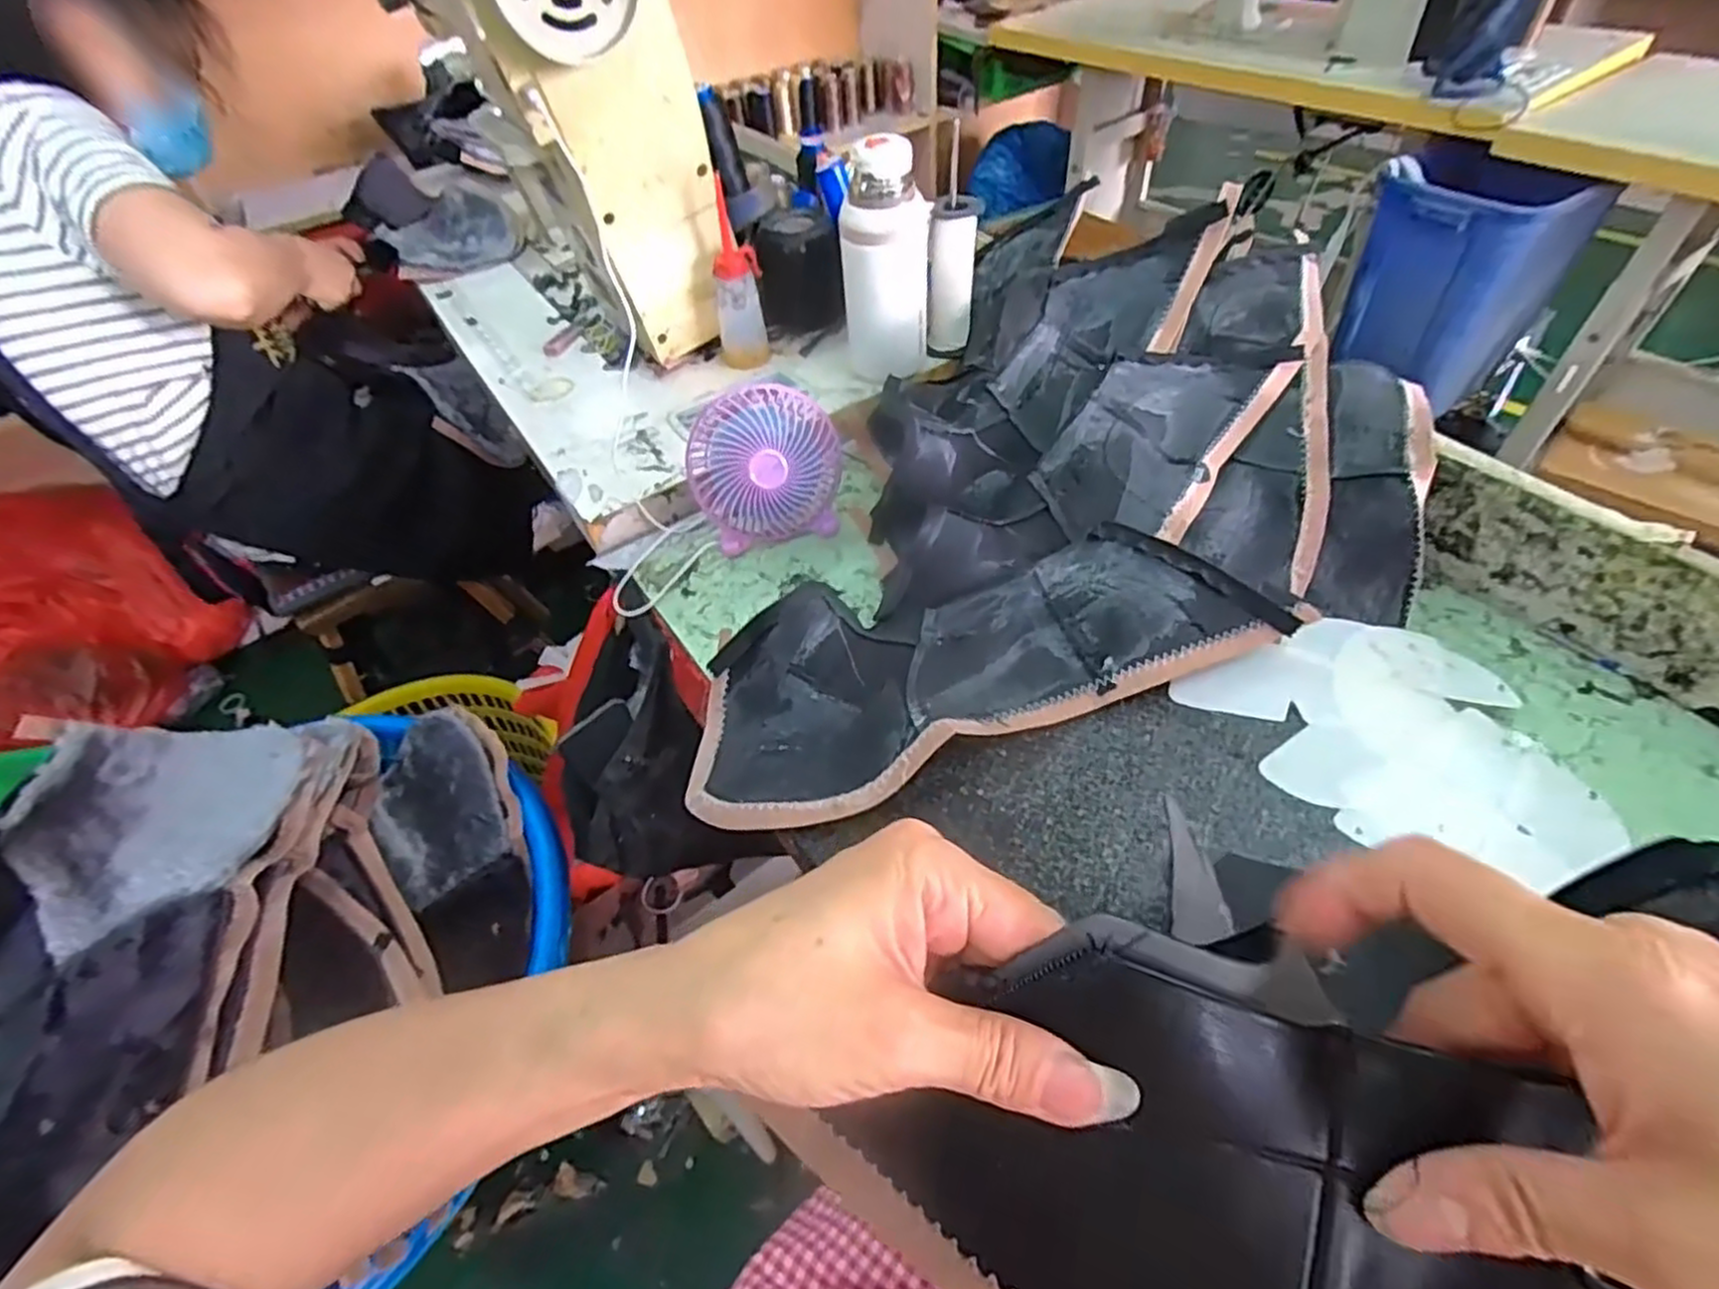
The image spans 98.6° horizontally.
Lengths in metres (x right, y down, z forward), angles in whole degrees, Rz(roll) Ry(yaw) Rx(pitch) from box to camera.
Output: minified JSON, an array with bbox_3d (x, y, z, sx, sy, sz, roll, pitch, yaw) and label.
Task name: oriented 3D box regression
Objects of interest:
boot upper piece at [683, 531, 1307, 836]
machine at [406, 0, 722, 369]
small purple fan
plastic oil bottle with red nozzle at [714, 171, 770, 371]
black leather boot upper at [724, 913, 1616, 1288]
[{"bbox_3d":[0.070,0.011,0.538,0.404,0.081,0.173,-19,51,-10],"label":"boot upper piece"},{"bbox_3d":[-0.316,-0.551,0.778,0.186,0.430,0.426,-28,53,-17],"label":"machine"},{"bbox_3d":[-0.084,-0.156,0.661,0.135,0.114,0.071,-13,50,-4],"label":"small purple fan"},{"bbox_3d":[-0.133,-0.383,0.795,0.046,0.155,0.059,33,61,28],"label":"plastic oil bottle with red nozzle"},{"bbox_3d":[0.108,0.152,0.187,0.269,0.112,0.092,12,53,16],"label":"black leather boot upper"}]

